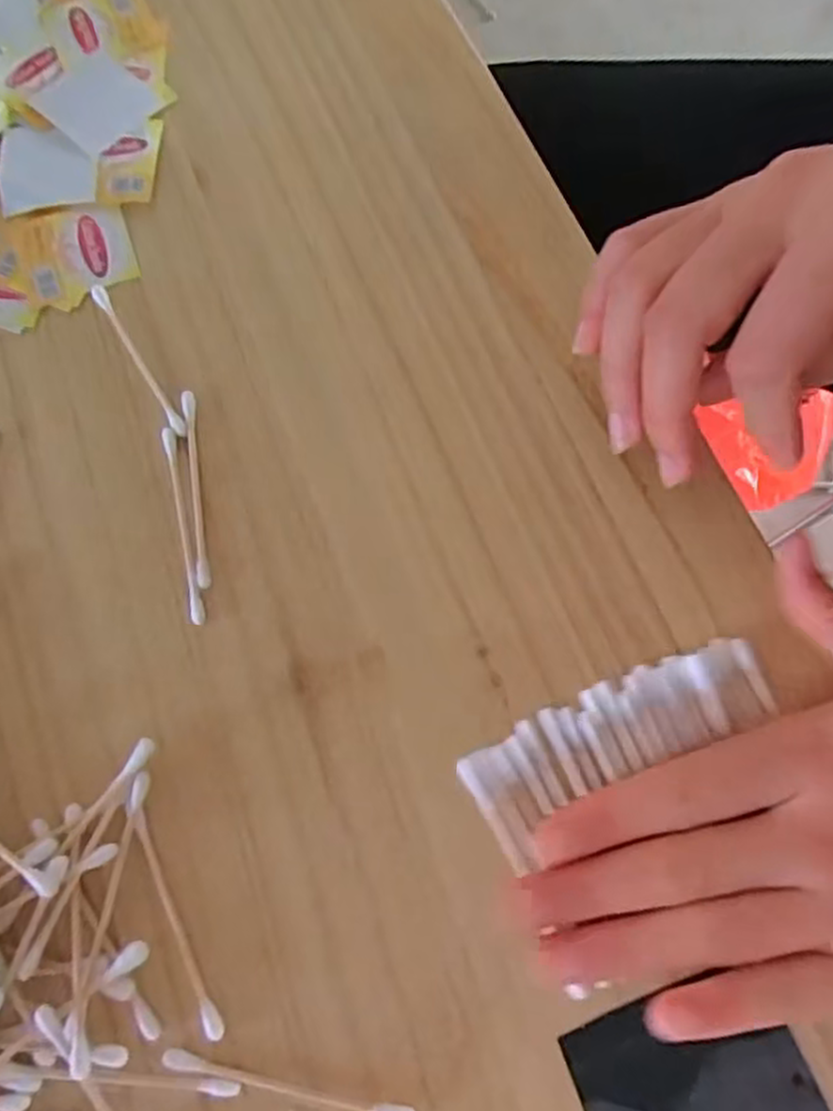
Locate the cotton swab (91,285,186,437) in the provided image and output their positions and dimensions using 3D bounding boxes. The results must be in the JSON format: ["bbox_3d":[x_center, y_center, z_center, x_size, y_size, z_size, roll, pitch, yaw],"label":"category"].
[{"bbox_3d":[-0.102,-0.072,0.270,0.005,0.004,0.071,-32,75,-7],"label":"cotton swab"}]

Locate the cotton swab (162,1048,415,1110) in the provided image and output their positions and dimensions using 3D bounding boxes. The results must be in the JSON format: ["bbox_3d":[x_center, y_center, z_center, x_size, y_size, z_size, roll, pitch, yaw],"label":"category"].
[{"bbox_3d":[-0.035,0.146,0.203,0.071,0.004,0.005,10,74,5],"label":"cotton swab"}]

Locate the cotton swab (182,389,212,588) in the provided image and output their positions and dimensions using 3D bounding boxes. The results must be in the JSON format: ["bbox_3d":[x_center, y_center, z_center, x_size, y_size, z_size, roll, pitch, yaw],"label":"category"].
[{"bbox_3d":[-0.076,-0.024,0.254,0.004,0.004,0.072,-9,73,-1],"label":"cotton swab"}]

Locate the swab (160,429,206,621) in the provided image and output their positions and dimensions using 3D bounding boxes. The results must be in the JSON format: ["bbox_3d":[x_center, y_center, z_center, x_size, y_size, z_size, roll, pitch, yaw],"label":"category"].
[{"bbox_3d":[-0.079,-0.012,0.251,0.005,0.004,0.071,-14,73,-2],"label":"swab"}]

